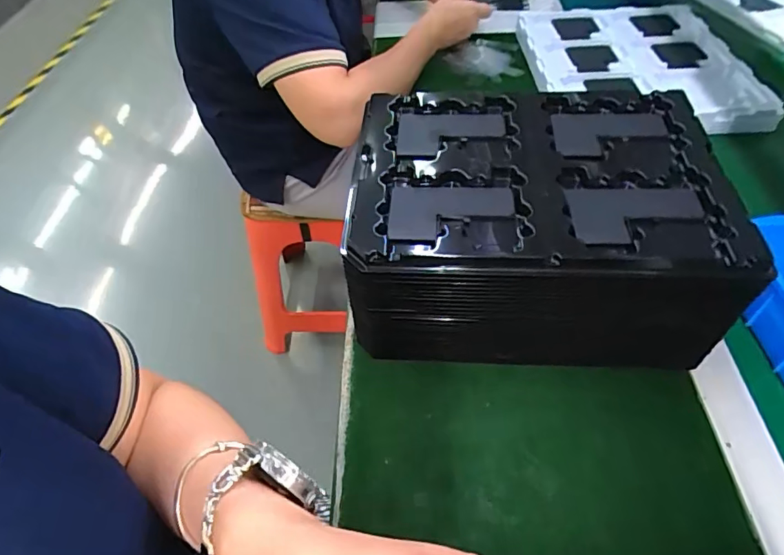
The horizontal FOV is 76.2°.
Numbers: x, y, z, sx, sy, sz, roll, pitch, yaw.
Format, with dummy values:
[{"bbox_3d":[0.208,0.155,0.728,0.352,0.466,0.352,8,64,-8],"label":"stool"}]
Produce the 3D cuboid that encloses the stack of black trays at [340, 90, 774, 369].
[{"bbox_3d":[0.116,-0.046,0.447,0.280,0.135,0.205,2,50,5],"label":"stack of black trays"}]

